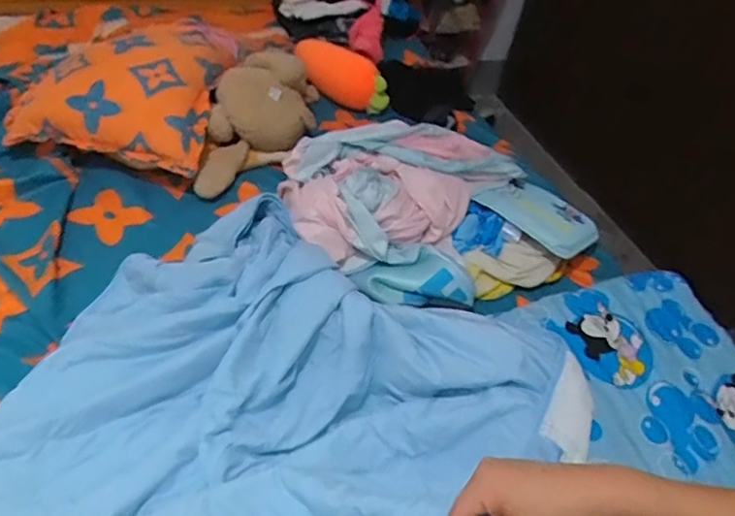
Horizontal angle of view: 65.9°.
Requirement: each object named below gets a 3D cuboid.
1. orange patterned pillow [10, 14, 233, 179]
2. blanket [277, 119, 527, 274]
[{"bbox_3d":[-0.558,-0.452,1.366,0.434,0.147,0.518,9,47,1],"label":"orange patterned pillow"},{"bbox_3d":[0.054,-0.178,1.273,0.526,0.139,0.366,-30,57,-29],"label":"blanket"}]

